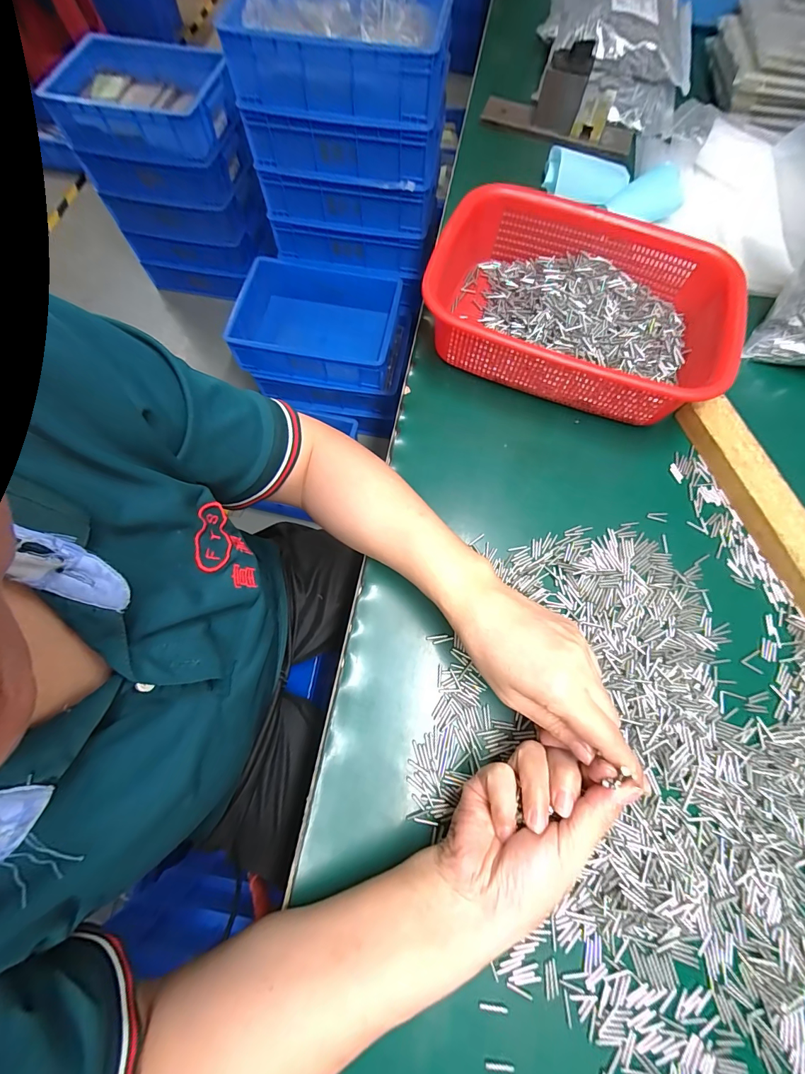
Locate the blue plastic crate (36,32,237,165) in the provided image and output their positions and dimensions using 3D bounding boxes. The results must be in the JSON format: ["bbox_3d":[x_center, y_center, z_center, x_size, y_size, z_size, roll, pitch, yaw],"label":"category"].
[{"bbox_3d":[-0.664,-1.138,1.035,0.433,0.127,0.288,4,70,2],"label":"blue plastic crate"}]

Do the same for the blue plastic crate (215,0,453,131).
[{"bbox_3d":[-0.115,-0.988,0.793,0.405,0.115,0.283,6,70,2],"label":"blue plastic crate"}]

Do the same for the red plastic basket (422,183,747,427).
[{"bbox_3d":[0.177,-0.233,0.407,0.286,0.072,0.207,19,72,7],"label":"red plastic basket"}]

